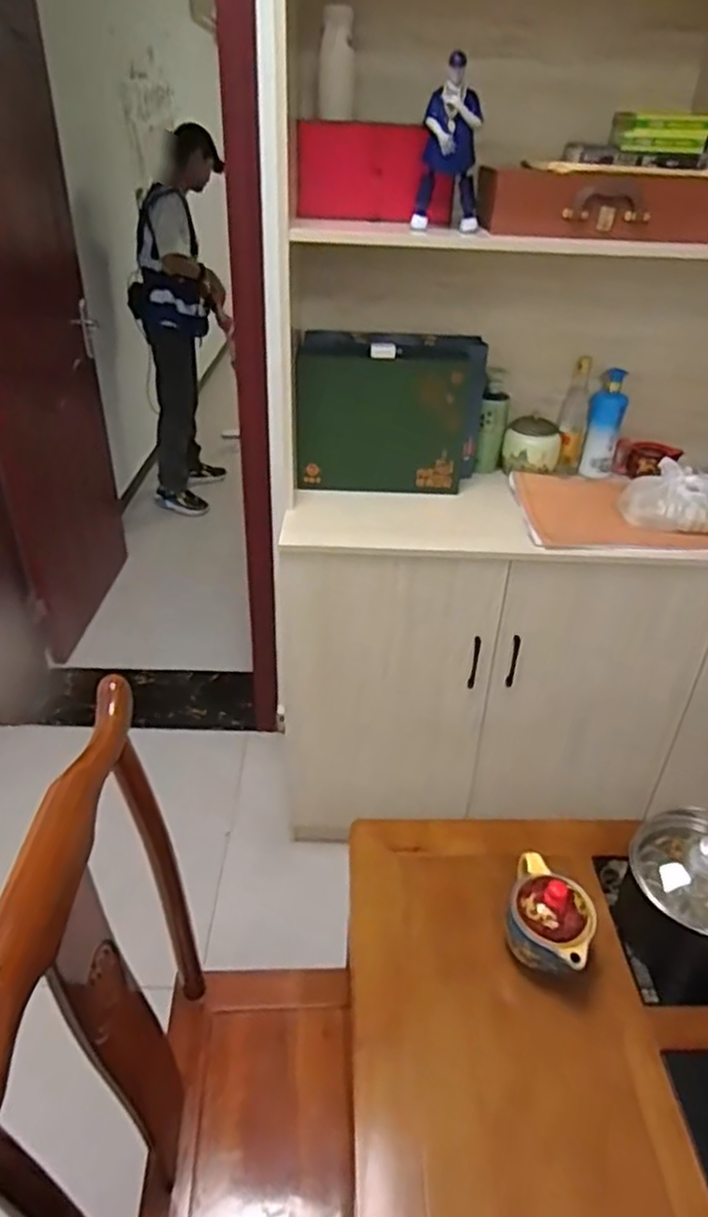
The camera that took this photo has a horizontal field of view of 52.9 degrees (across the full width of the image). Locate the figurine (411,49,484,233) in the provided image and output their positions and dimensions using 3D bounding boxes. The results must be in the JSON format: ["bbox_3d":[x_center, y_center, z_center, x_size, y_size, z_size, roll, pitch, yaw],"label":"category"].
[{"bbox_3d":[0.156,-0.736,1.146,0.107,0.220,0.066,3,33,0],"label":"figurine"}]

